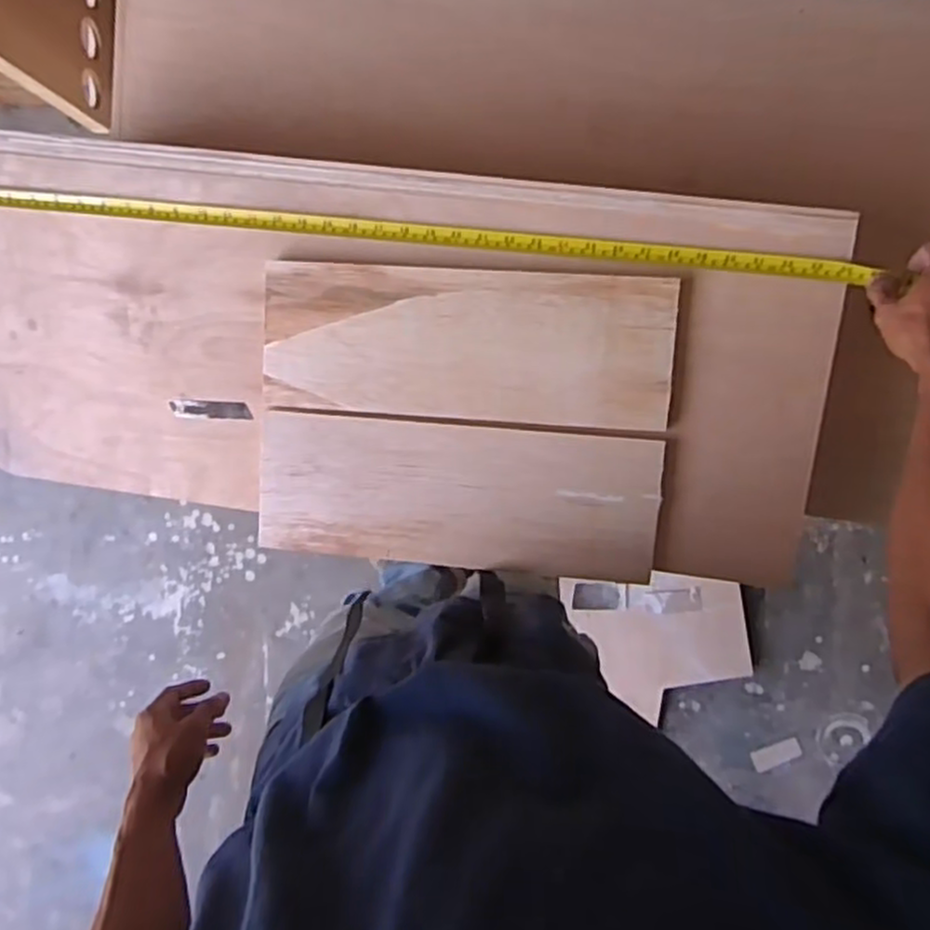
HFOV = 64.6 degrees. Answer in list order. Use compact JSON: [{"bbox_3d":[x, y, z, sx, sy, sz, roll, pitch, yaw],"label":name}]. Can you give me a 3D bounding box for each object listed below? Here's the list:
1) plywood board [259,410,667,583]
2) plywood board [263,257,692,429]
[{"bbox_3d":[-0.011,0.031,0.719,0.386,0.015,0.139,5,96,6],"label":"plywood board"},{"bbox_3d":[-0.001,-0.115,0.706,0.385,0.026,0.139,4,96,6],"label":"plywood board"}]

